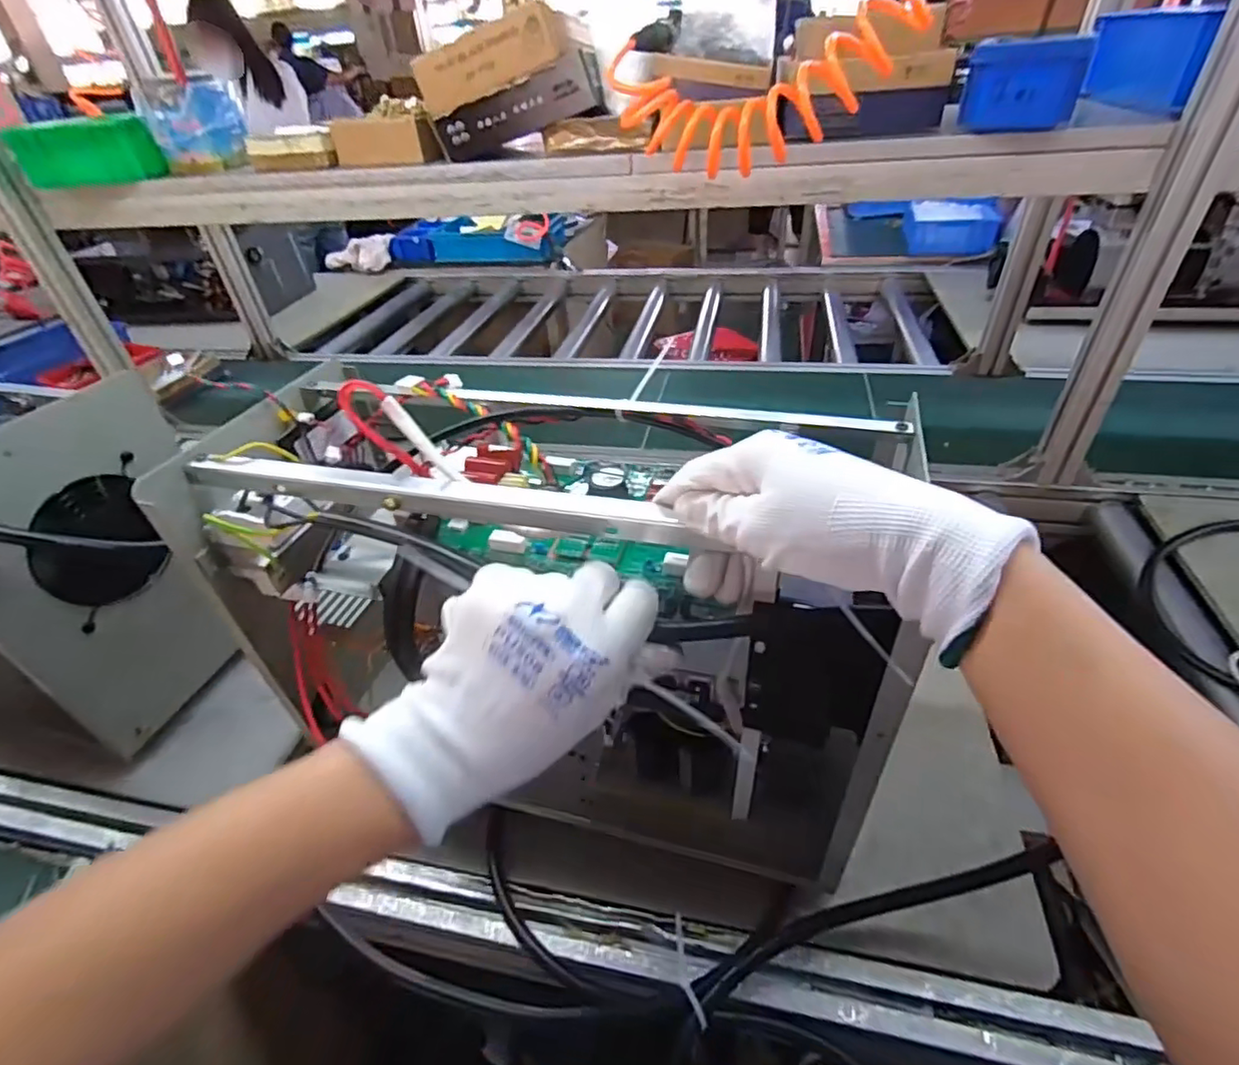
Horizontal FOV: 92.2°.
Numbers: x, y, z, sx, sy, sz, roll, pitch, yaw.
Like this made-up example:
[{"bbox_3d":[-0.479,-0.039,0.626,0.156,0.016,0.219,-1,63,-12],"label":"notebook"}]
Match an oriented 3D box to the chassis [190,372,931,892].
[{"bbox_3d":[-0.049,0.066,0.446,0.446,0.317,0.180,11,42,19],"label":"chassis"}]

